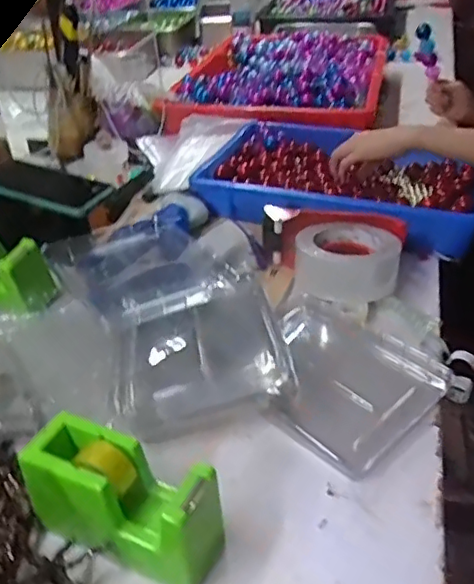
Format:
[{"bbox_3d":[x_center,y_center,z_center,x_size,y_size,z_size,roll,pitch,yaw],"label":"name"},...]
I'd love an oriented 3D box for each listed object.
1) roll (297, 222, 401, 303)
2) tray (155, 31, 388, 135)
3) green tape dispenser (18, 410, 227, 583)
[{"bbox_3d":[0.123,-0.039,0.663,0.111,0.050,0.111,-1,34,1],"label":"roll"},{"bbox_3d":[0.079,-0.403,1.107,0.367,0.067,0.507,7,35,12],"label":"tray"},{"bbox_3d":[-0.074,0.142,0.406,0.138,0.075,0.062,13,38,20],"label":"green tape dispenser"}]

